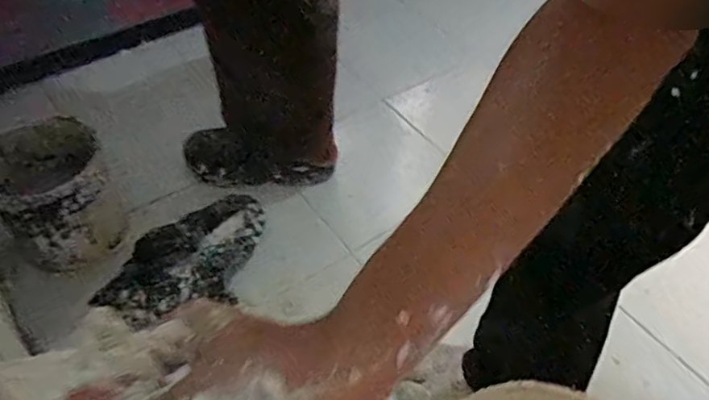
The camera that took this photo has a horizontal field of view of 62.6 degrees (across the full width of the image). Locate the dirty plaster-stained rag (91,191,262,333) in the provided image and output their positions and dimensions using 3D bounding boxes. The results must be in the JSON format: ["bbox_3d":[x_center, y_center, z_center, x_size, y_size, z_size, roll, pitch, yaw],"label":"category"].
[{"bbox_3d":[-0.254,0.090,0.951,0.148,0.074,0.316,23,40,21],"label":"dirty plaster-stained rag"}]

